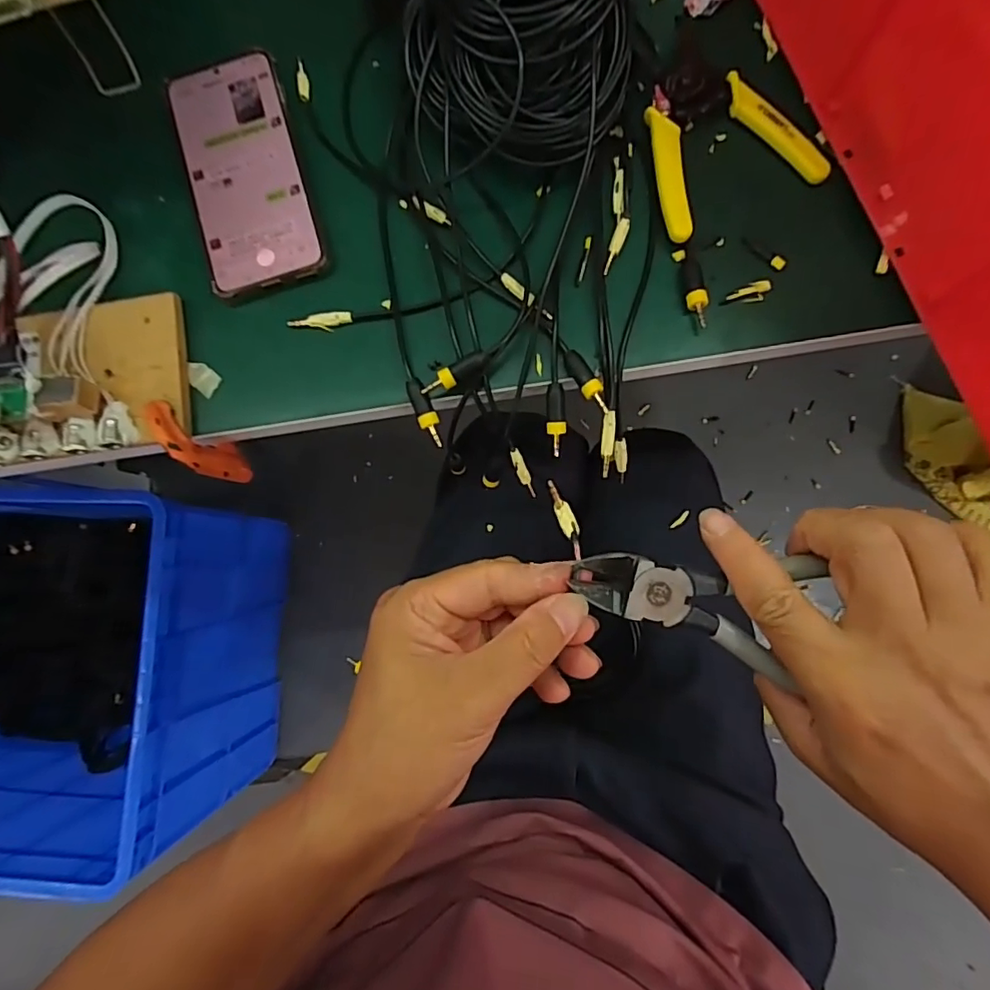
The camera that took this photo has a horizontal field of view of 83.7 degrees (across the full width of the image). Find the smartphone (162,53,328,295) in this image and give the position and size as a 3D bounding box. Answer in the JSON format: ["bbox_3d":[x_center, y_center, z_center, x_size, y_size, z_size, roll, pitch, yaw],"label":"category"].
[{"bbox_3d":[-0.163,-0.210,0.359,0.072,0.008,0.160,-15,82,2],"label":"smartphone"}]

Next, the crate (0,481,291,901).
[{"bbox_3d":[-0.714,0.243,0.886,0.608,0.363,0.551,-1,83,4],"label":"crate"}]

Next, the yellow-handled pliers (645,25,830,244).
[{"bbox_3d":[0.131,-0.227,0.342,0.102,0.011,0.118,-26,82,1],"label":"yellow-handled pliers"}]

